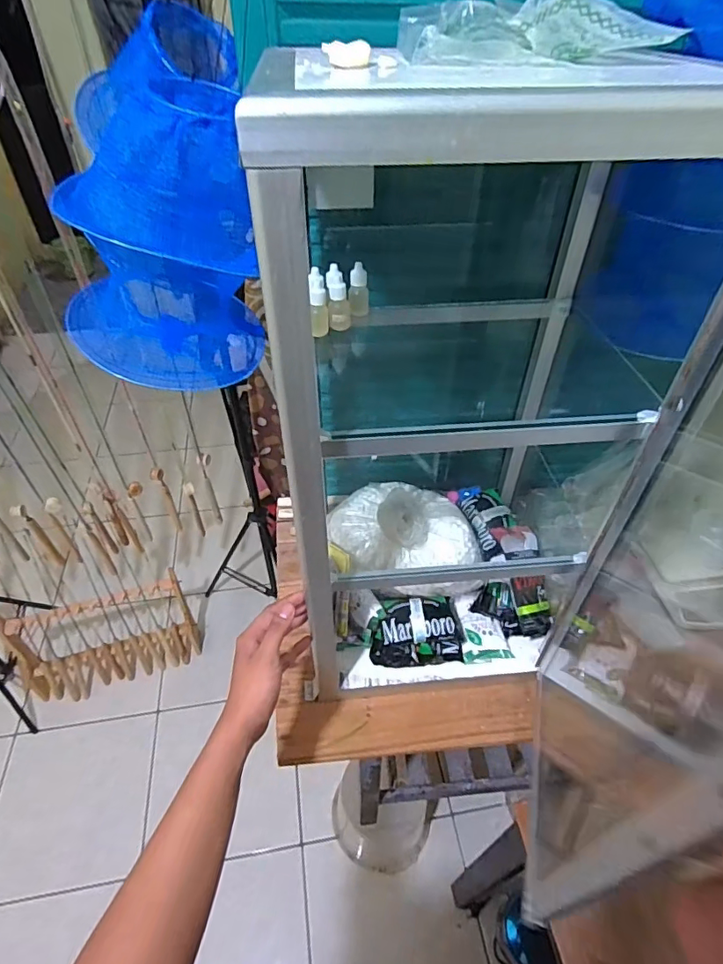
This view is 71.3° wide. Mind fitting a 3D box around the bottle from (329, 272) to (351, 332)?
[{"bbox_3d":[-0.023,-0.197,0.551,0.023,0.052,0.029,0,46,-1],"label":"bottle"}]

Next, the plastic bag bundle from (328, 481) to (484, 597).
[{"bbox_3d":[0.068,0.071,0.755,0.225,0.121,0.150,7,46,6],"label":"plastic bag bundle"}]

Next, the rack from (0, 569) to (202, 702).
[{"bbox_3d":[-0.781,0.453,1.513,0.536,0.327,0.212,-14,48,-15],"label":"rack"}]

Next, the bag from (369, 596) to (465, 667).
[{"bbox_3d":[0.079,0.211,0.729,0.134,0.058,0.089,-3,46,-4],"label":"bag"}]

